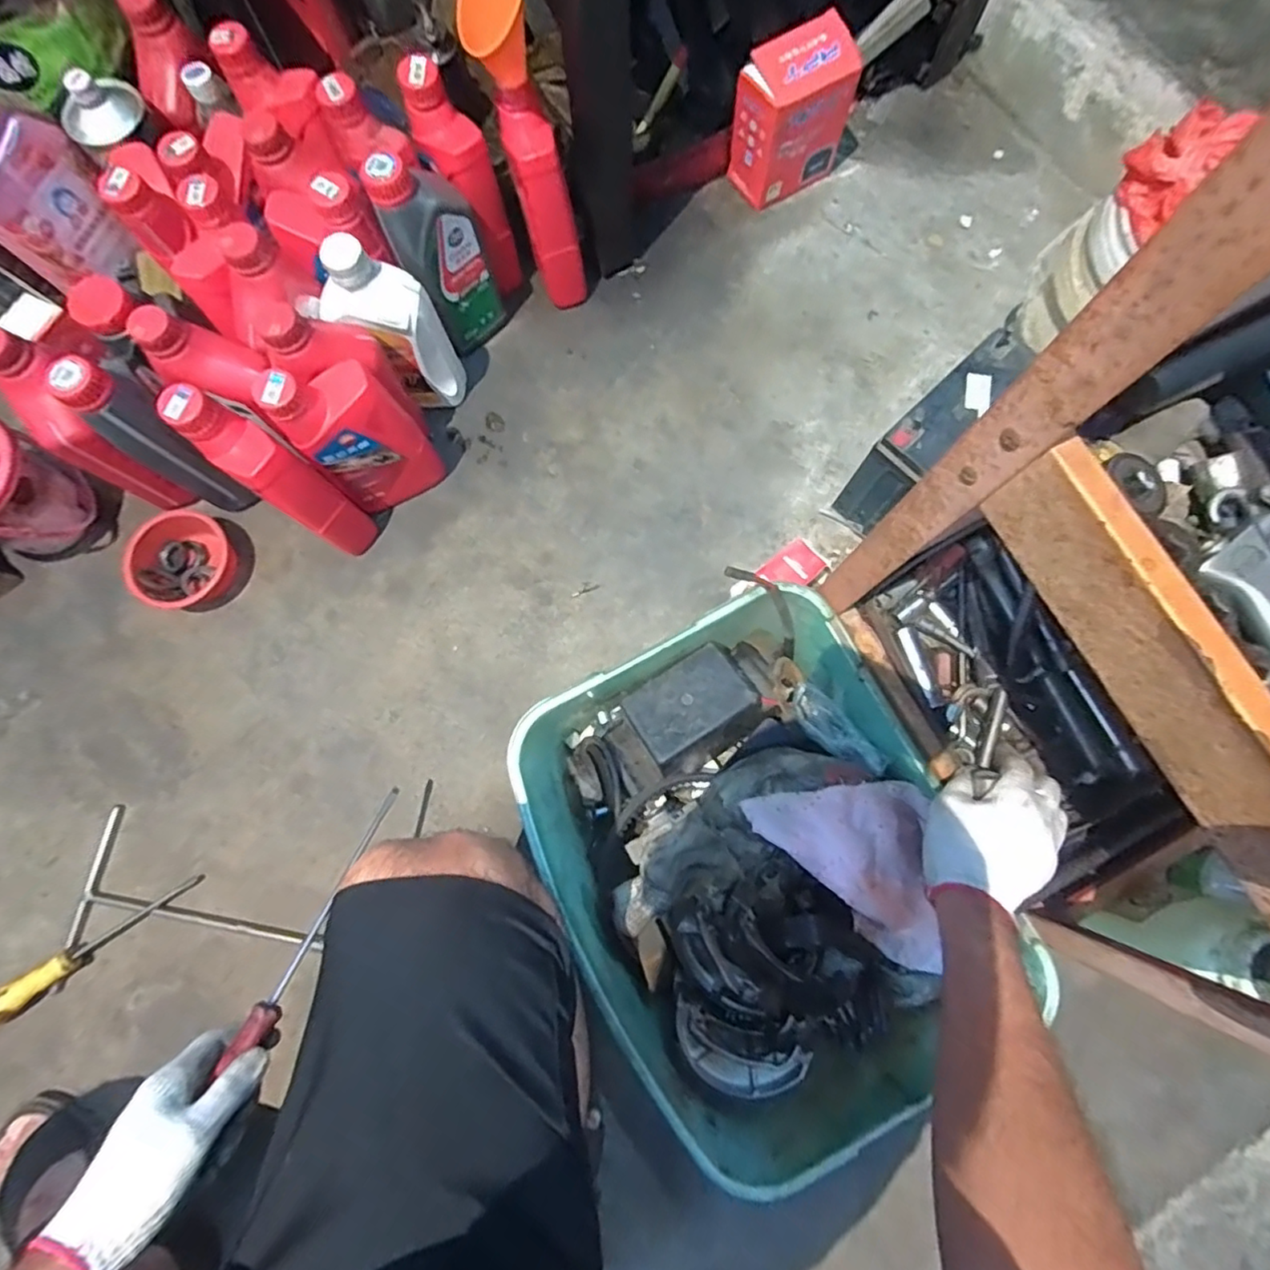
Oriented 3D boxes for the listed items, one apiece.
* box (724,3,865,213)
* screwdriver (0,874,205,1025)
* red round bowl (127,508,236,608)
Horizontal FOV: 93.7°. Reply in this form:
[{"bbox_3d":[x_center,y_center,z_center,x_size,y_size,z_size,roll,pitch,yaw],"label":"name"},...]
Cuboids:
[{"bbox_3d":[0.199,-0.660,0.764,0.136,0.154,0.075,-31,80,-5],"label":"box"},{"bbox_3d":[-0.589,0.337,0.631,0.248,0.039,0.027,-35,81,-6],"label":"screwdriver"},{"bbox_3d":[-0.535,-0.089,0.711,0.112,0.039,0.121,27,80,5],"label":"red round bowl"}]

